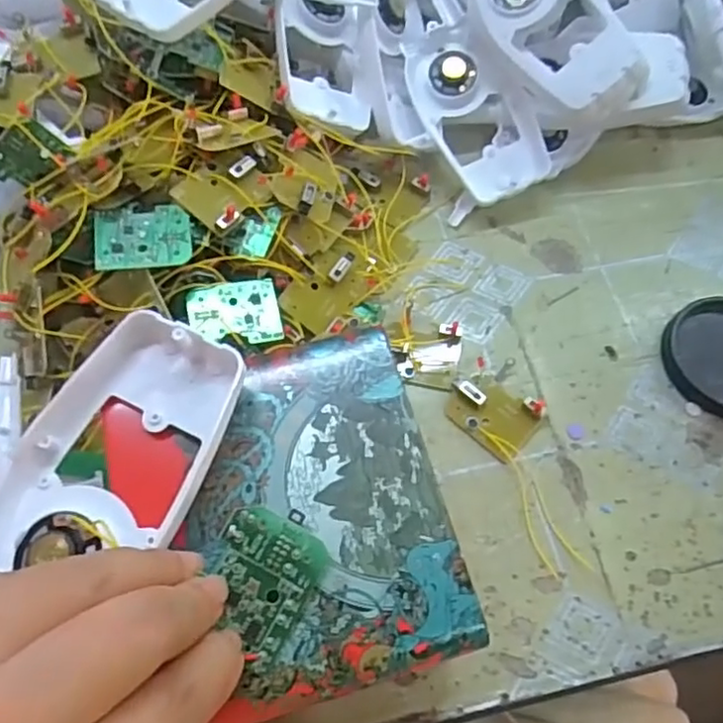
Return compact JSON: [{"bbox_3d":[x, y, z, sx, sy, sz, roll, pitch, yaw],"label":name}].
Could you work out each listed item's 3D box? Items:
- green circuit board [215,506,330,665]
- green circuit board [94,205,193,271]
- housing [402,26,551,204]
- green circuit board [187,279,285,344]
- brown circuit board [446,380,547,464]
[{"bbox_3d":[-0.030,0.066,0.197,0.033,0.004,0.040,31,71,-12],"label":"green circuit board"},{"bbox_3d":[-0.101,-0.058,0.298,0.042,0.006,0.032,-9,64,-6],"label":"green circuit board"},{"bbox_3d":[0.068,-0.149,0.382,0.052,0.025,0.111,-24,79,-13],"label":"housing"},{"bbox_3d":[-0.061,-0.023,0.310,0.041,0.004,0.033,-10,70,-16],"label":"green circuit board"},{"bbox_3d":[0.066,0.025,0.325,0.043,0.008,0.034,38,68,16],"label":"brown circuit board"}]

